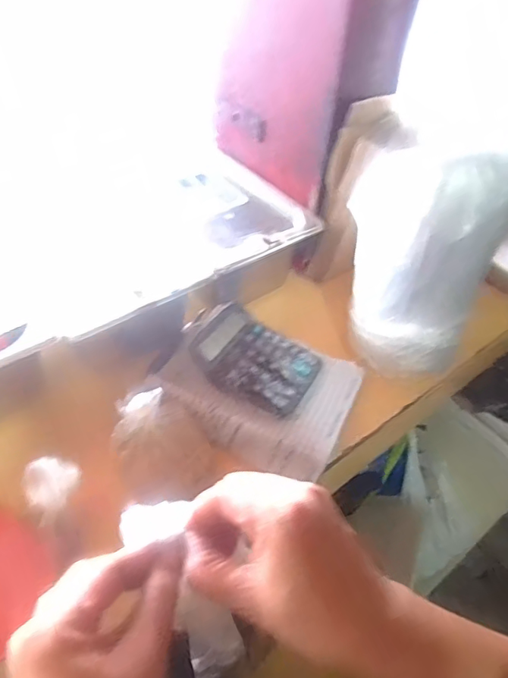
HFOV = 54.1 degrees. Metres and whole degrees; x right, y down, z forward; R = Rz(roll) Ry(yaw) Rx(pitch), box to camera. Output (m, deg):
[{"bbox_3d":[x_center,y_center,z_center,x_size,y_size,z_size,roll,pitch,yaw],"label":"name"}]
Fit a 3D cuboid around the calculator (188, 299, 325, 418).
[{"bbox_3d":[-0.001,0.017,0.553,0.139,0.027,0.107,26,47,18],"label":"calculator"}]

